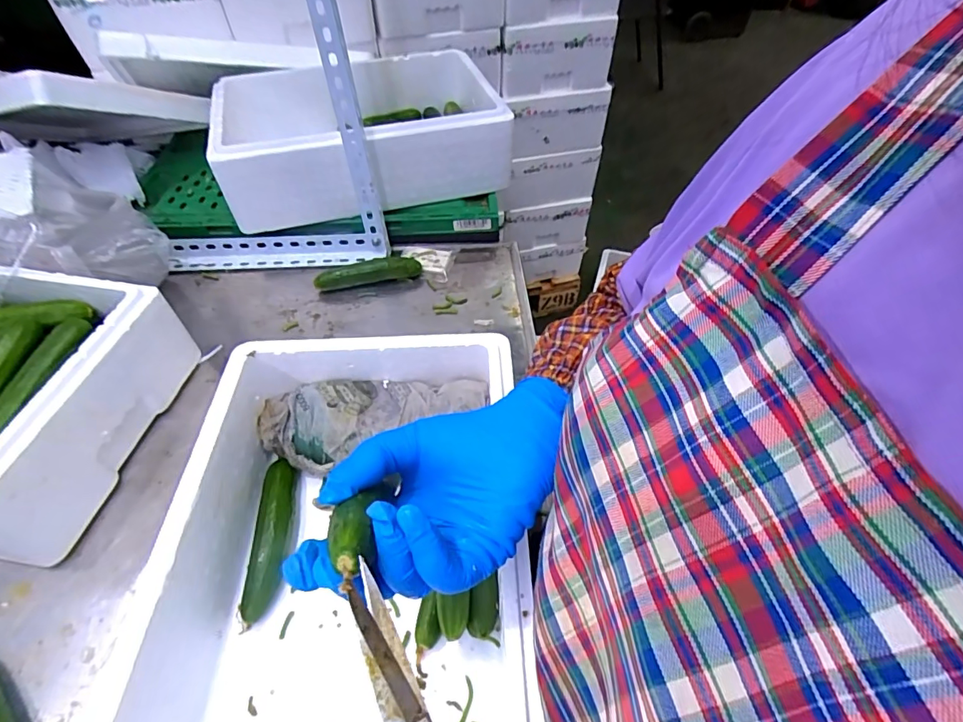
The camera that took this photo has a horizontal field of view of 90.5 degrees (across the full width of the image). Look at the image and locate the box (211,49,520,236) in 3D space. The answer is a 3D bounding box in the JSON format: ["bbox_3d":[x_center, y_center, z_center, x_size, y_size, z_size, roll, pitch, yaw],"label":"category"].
[{"bbox_3d":[-0.183,-0.361,0.756,0.420,0.132,0.259,-12,51,-10],"label":"box"}]

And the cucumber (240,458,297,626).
[{"bbox_3d":[-0.193,0.159,0.443,0.031,0.034,0.141,-4,50,-3],"label":"cucumber"}]

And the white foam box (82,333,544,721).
[{"bbox_3d":[-0.103,0.182,0.375,0.267,0.111,0.437,-2,50,-1],"label":"white foam box"}]

